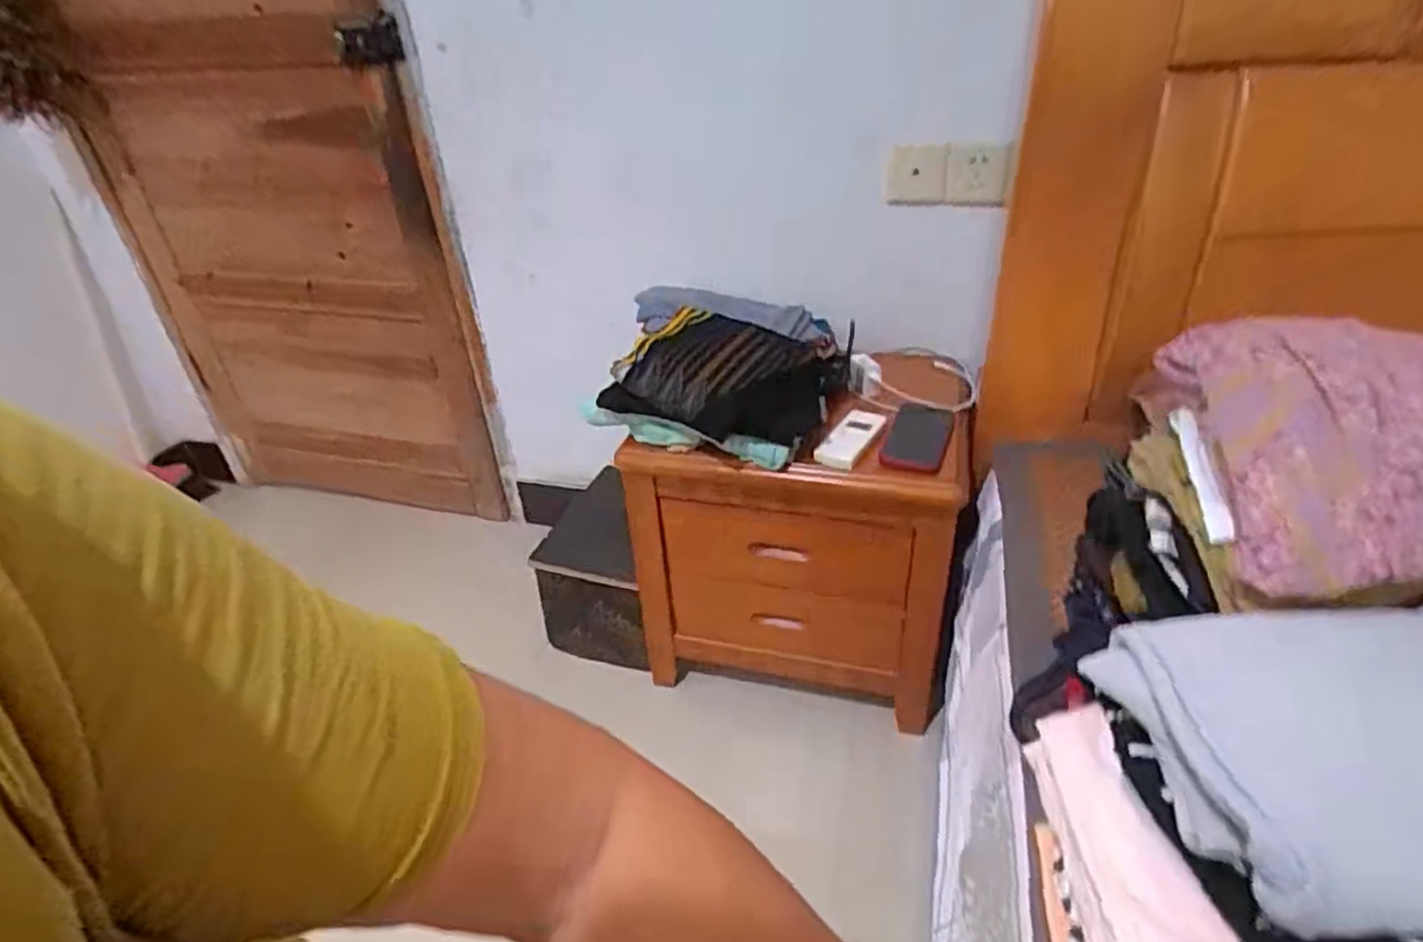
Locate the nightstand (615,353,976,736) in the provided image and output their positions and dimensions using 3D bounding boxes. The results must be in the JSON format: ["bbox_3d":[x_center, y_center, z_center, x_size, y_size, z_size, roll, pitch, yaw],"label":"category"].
[{"bbox_3d":[0.145,0.076,1.214,0.478,0.468,0.337,6,36,16],"label":"nightstand"}]

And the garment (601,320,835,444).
[{"bbox_3d":[0.010,-0.127,1.008,0.294,0.116,0.180,5,35,13],"label":"garment"}]

